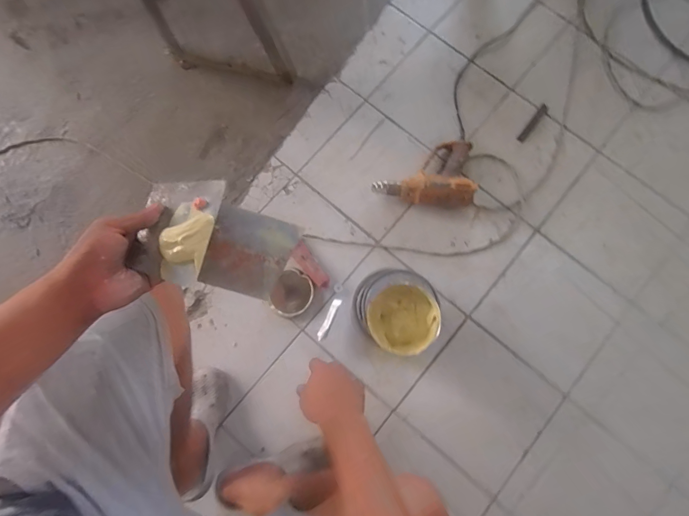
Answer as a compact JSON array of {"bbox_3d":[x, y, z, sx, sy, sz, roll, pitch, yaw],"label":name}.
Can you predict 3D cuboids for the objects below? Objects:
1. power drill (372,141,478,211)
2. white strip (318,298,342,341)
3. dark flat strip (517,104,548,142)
[{"bbox_3d":[0.210,-0.231,0.984,0.266,0.070,0.196,2,76,1],"label":"power drill"},{"bbox_3d":[-0.038,0.148,0.890,0.019,0.008,0.105,26,78,7],"label":"white strip"},{"bbox_3d":[0.543,-0.388,1.059,0.021,0.005,0.145,38,79,9],"label":"dark flat strip"}]

